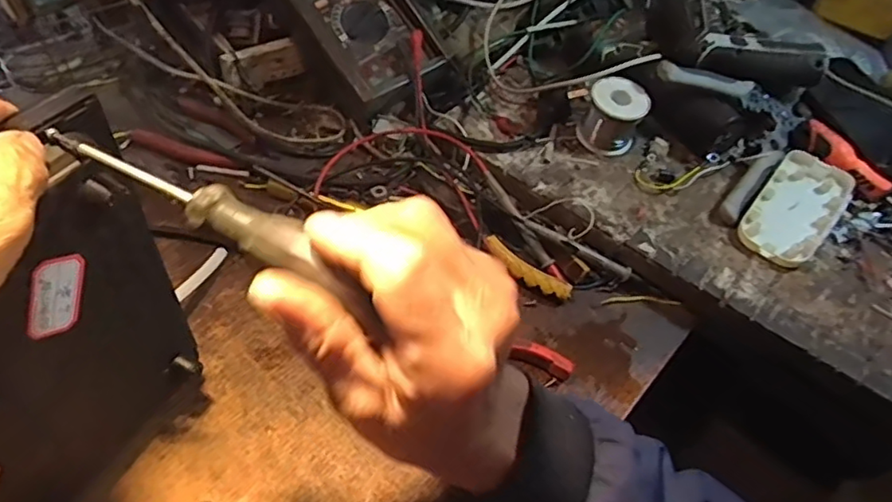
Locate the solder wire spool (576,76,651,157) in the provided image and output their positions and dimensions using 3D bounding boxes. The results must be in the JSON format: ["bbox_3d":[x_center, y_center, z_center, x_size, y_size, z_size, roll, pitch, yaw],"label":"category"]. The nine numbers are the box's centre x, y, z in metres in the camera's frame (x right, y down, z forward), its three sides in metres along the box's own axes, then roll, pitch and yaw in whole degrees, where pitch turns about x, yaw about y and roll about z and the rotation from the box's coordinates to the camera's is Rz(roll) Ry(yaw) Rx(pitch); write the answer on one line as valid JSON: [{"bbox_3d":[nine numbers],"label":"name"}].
[{"bbox_3d":[0.153,-0.124,0.565,0.057,0.057,0.049,18,51,9],"label":"solder wire spool"}]

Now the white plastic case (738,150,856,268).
[{"bbox_3d":[0.302,-0.037,0.526,0.064,0.032,0.117,35,55,21],"label":"white plastic case"}]

